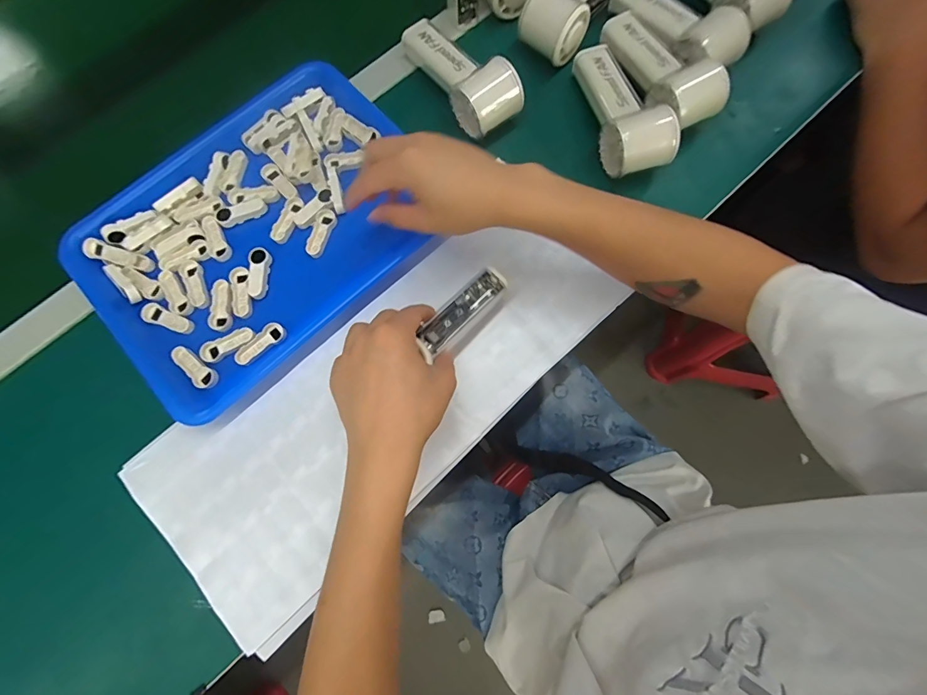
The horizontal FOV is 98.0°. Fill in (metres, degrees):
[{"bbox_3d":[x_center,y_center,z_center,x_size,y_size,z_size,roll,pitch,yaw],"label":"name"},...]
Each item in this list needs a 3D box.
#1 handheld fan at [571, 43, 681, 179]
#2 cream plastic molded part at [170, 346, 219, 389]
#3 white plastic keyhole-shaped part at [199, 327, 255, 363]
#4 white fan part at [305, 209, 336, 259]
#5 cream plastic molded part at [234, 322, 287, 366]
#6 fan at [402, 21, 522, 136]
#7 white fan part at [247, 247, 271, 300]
[{"bbox_3d":[0.164,-0.249,0.416,0.061,0.068,0.158,-11,78,-4],"label":"handheld fan"},{"bbox_3d":[-0.252,0.018,0.377,0.053,0.004,0.020,43,80,7],"label":"cream plastic molded part"},{"bbox_3d":[-0.224,-0.003,0.382,0.050,0.005,0.019,-30,80,-7],"label":"white plastic keyhole-shaped part"},{"bbox_3d":[-0.145,-0.115,0.407,0.020,0.006,0.050,17,78,2],"label":"white fan part"},{"bbox_3d":[-0.193,-0.003,0.381,0.051,0.005,0.019,-40,82,-9],"label":"cream plastic molded part"},{"bbox_3d":[-0.001,-0.294,0.428,0.062,0.055,0.157,-32,81,-8],"label":"fan"},{"bbox_3d":[-0.201,-0.073,0.396,0.019,0.006,0.051,-3,78,-2],"label":"white fan part"}]

